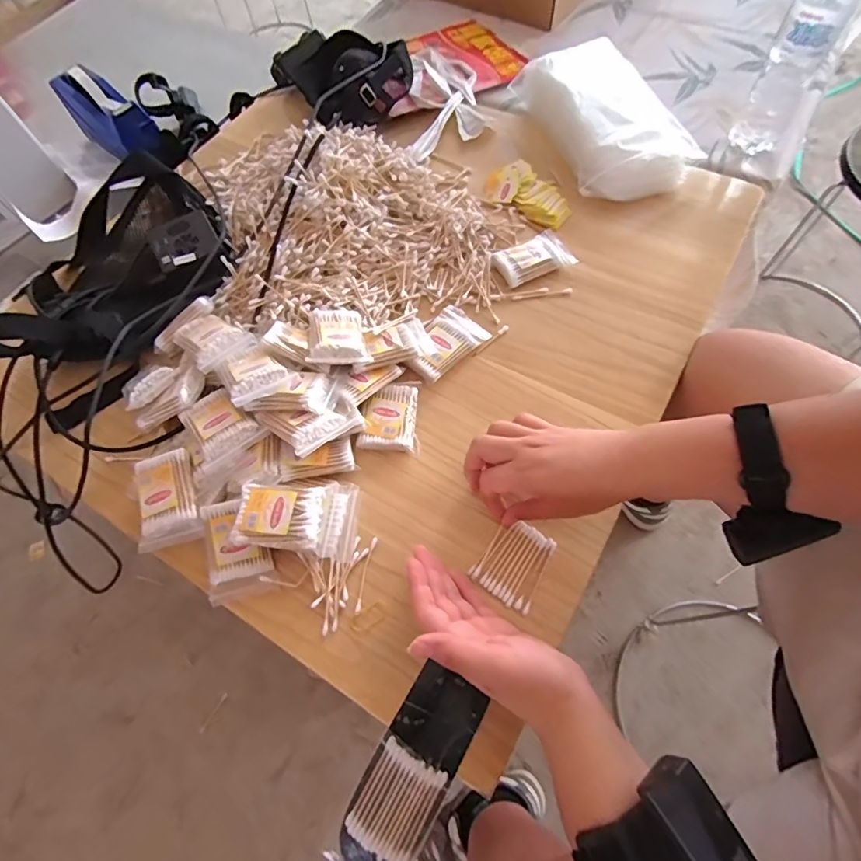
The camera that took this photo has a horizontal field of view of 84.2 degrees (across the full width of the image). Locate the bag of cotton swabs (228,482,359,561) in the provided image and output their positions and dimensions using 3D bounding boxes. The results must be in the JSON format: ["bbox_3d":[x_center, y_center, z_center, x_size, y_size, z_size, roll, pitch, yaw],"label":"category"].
[{"bbox_3d":[-0.124,0.078,0.442,0.103,0.032,0.071,-1,65,4],"label":"bag of cotton swabs"}]

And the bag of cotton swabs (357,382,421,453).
[{"bbox_3d":[-0.043,-0.017,0.514,0.060,0.019,0.077,1,65,5],"label":"bag of cotton swabs"}]

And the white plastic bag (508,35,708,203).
[{"bbox_3d":[0.247,-0.439,0.676,0.165,0.093,0.263,-18,64,-6],"label":"white plastic bag"}]

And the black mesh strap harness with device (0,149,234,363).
[{"bbox_3d":[-0.384,-0.206,0.600,0.259,0.098,0.275,1,61,-3],"label":"black mesh strap harness with device"}]

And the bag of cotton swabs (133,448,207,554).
[{"bbox_3d":[-0.257,0.066,0.463,0.062,0.010,0.088,-16,78,-1],"label":"bag of cotton swabs"}]

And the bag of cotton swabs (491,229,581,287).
[{"bbox_3d":[0.130,-0.218,0.600,0.092,0.018,0.060,-26,65,-8],"label":"bag of cotton swabs"}]

